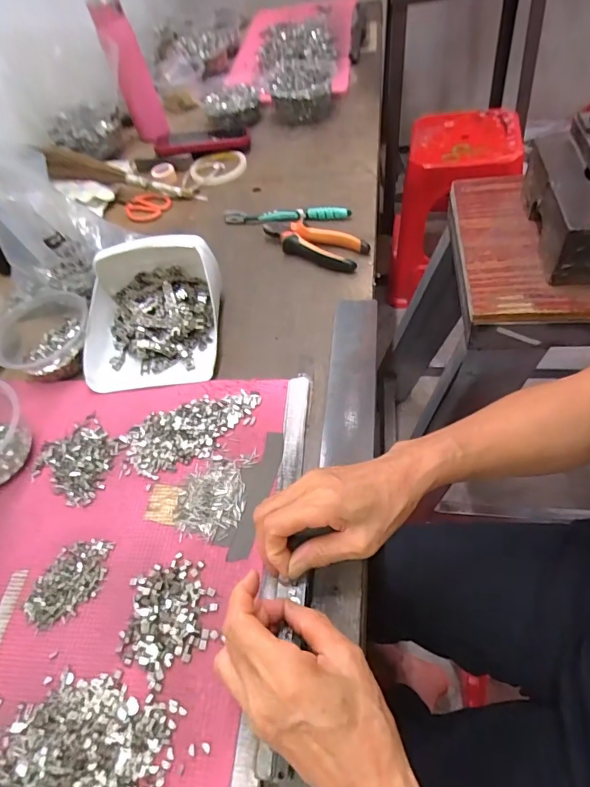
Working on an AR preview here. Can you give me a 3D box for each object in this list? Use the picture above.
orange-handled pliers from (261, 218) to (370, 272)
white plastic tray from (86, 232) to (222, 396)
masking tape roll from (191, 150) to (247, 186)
[{"bbox_3d":[0.023,-0.203,0.616,0.153,0.029,0.052,27,63,27],"label":"orange-handled pliers"},{"bbox_3d":[-0.167,-0.100,0.526,0.162,0.085,0.176,-8,53,5],"label":"white plastic tray"},{"bbox_3d":[-0.134,-0.394,0.792,0.097,0.014,0.095,-8,53,5],"label":"masking tape roll"}]

